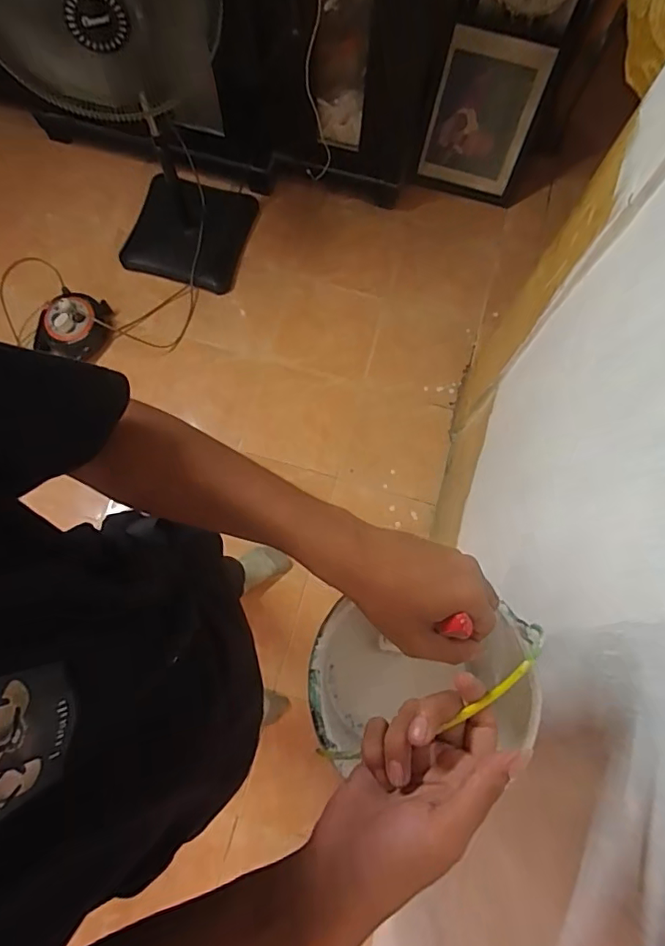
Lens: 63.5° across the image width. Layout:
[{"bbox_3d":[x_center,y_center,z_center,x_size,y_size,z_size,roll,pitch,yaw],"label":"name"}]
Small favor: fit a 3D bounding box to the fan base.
[{"bbox_3d":[-0.449,-0.755,1.692,0.357,0.054,0.338,14,76,2],"label":"fan base"}]

